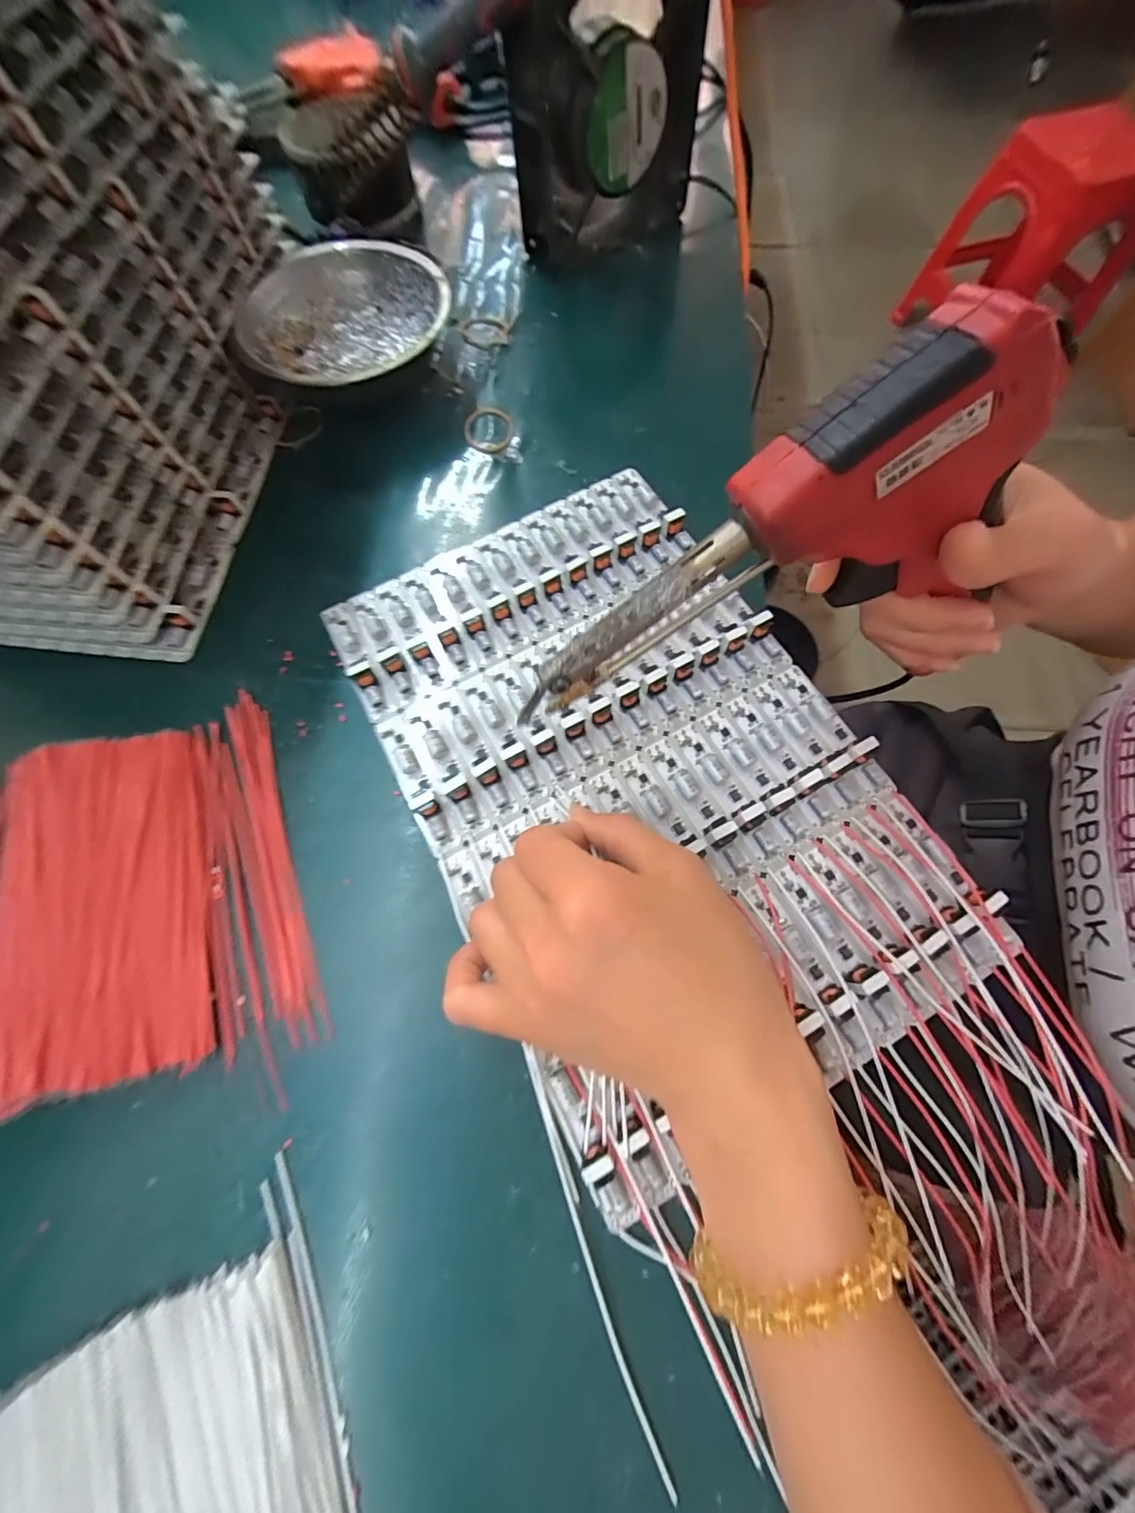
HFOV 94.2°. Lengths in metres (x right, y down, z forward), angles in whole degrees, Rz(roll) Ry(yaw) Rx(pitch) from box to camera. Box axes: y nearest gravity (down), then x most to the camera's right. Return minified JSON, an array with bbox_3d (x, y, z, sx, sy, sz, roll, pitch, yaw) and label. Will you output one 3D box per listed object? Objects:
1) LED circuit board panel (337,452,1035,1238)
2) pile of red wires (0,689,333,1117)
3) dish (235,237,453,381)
[{"bbox_3d":[0.026,-0.004,0.243,0.192,0.016,0.297,-28,72,-8],"label":"LED circuit board panel"},{"bbox_3d":[-0.195,0.065,0.226,0.149,0.016,0.159,-21,71,-6],"label":"pile of red wires"},{"bbox_3d":[-0.135,-0.268,0.334,0.122,0.039,0.139,-30,72,-9],"label":"dish"}]

